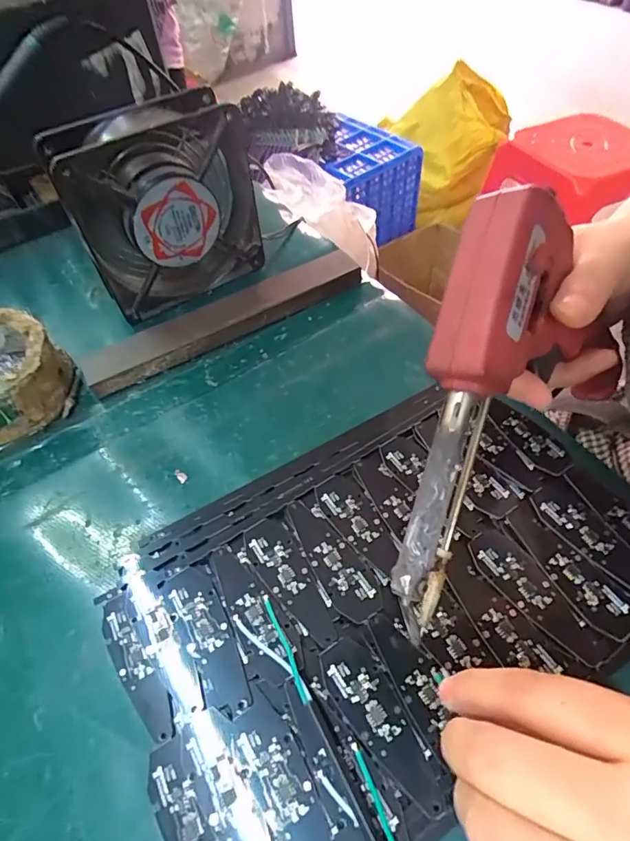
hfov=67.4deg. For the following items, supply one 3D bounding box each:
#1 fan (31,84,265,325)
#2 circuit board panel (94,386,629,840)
[{"bbox_3d":[-0.102,-0.146,0.329,0.120,0.122,0.045,-29,57,-16],"label":"fan"},{"bbox_3d":[0.033,0.074,0.230,0.246,0.014,0.164,-28,56,-15],"label":"circuit board panel"}]

